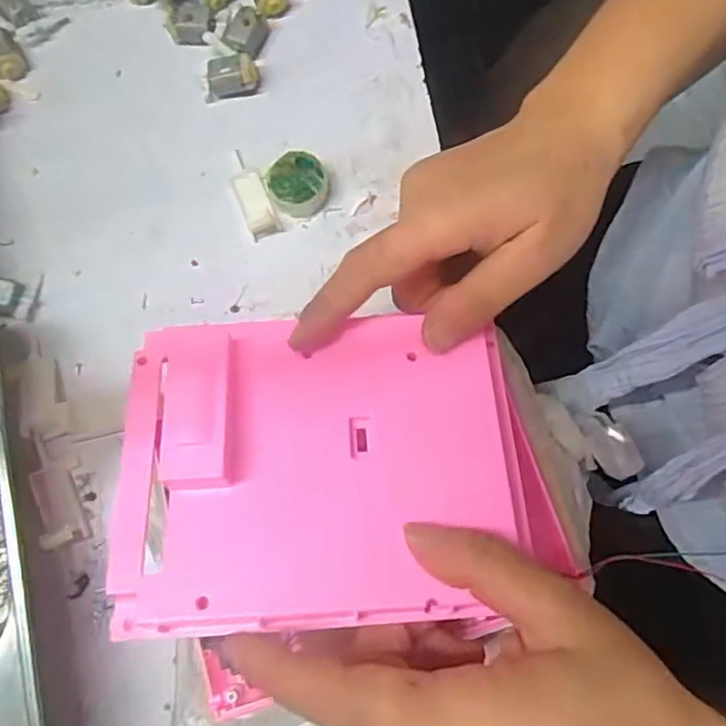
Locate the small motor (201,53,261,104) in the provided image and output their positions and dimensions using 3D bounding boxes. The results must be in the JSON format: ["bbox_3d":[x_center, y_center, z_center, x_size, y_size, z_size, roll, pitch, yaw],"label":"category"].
[{"bbox_3d":[-0.079,-0.170,0.365,0.033,0.014,0.019,-9,76,-2],"label":"small motor"}]

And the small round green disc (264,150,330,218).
[{"bbox_3d":[-0.038,-0.102,0.346,0.032,0.017,0.032,0,76,1],"label":"small round green disc"}]

